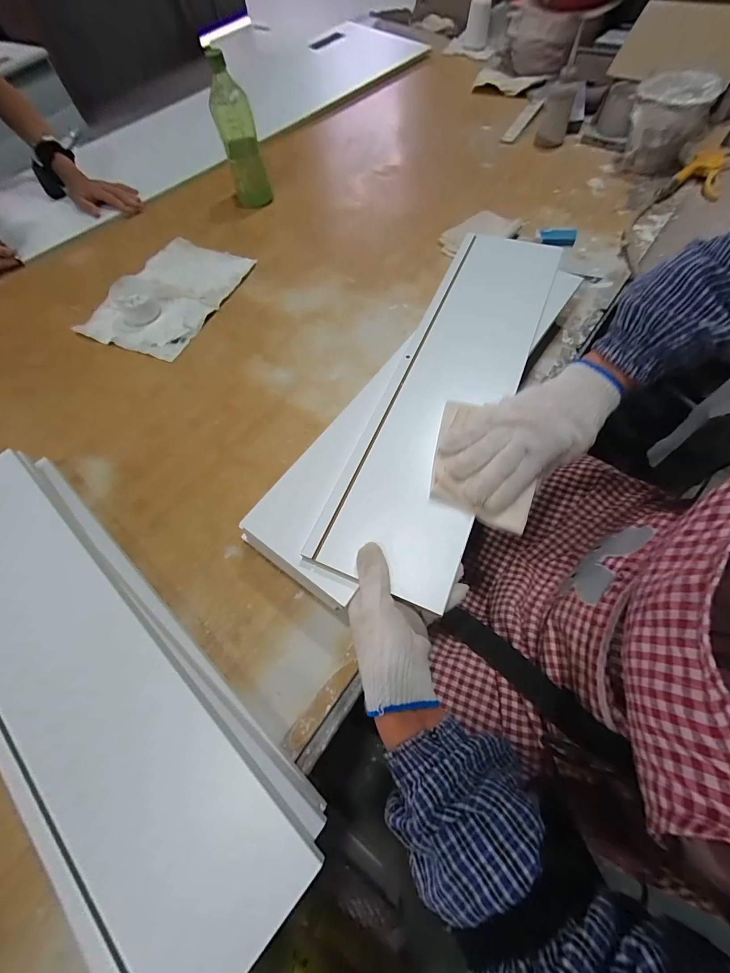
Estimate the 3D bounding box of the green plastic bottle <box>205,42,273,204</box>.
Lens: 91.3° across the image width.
[{"bbox_3d":[-0.246,-0.678,0.694,0.072,0.206,0.064,-14,65,-3],"label":"green plastic bottle"}]

